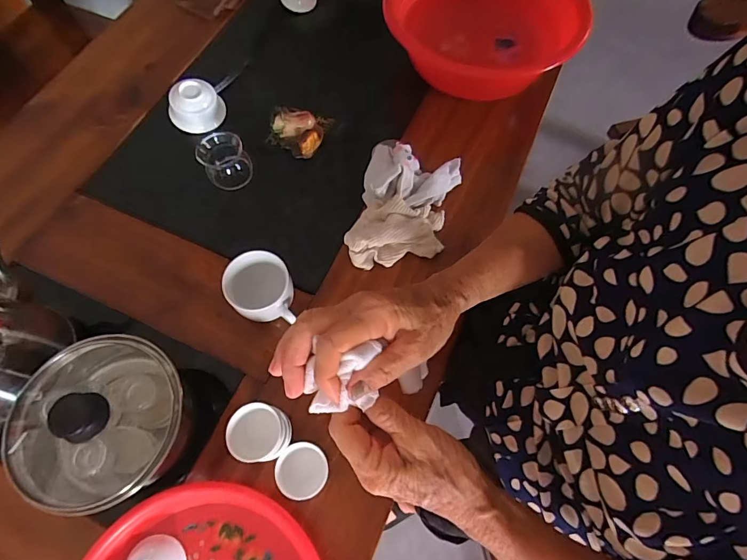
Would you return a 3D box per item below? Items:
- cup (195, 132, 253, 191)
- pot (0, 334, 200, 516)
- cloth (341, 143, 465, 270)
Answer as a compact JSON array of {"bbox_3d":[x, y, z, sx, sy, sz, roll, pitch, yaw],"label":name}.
[{"bbox_3d":[-0.214,-0.172,0.603,0.063,0.056,0.059,0,66,1],"label":"cup"},{"bbox_3d":[-0.276,0.141,0.429,0.132,0.125,0.158,3,67,2],"label":"pot"},{"bbox_3d":[0.044,-0.105,0.574,0.134,0.054,0.196,9,67,5],"label":"cloth"}]

